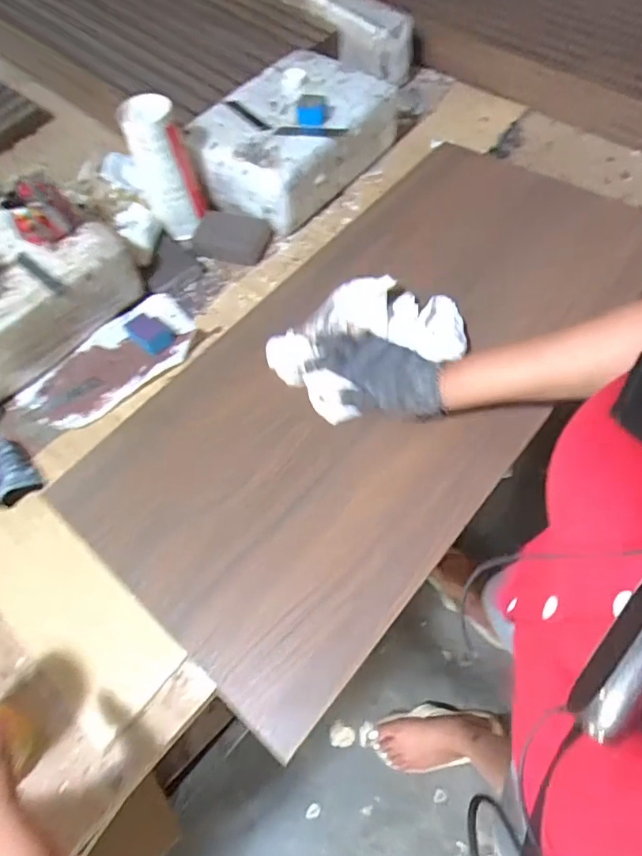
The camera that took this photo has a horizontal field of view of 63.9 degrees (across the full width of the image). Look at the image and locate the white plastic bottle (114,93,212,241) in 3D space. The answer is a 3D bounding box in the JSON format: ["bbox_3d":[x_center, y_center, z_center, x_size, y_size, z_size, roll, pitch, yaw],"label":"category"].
[{"bbox_3d":[-0.207,-0.349,0.694,0.080,0.162,0.064,-33,65,-14],"label":"white plastic bottle"}]

